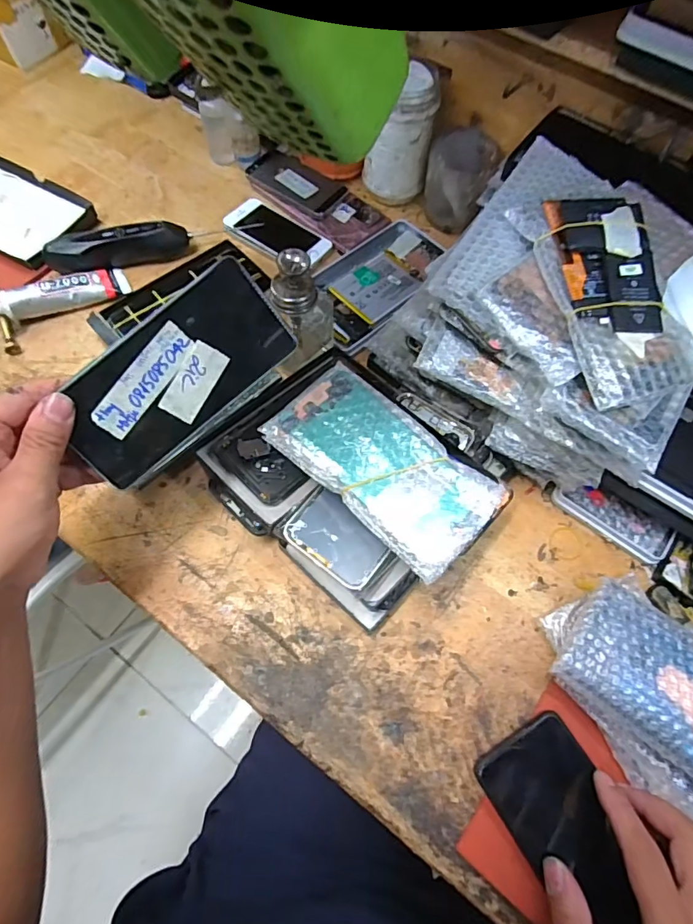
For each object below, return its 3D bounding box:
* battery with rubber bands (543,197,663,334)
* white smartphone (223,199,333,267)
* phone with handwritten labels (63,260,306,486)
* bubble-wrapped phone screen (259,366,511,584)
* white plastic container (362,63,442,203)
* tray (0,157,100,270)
[{"bbox_3d":[0.175,-0.132,0.322,0.060,0.010,0.099,-9,83,4],"label":"battery with rubber bands"},{"bbox_3d":[-0.078,-0.263,0.559,0.122,0.010,0.056,28,68,10],"label":"white smartphone"},{"bbox_3d":[-0.106,-0.059,0.316,0.144,0.005,0.074,-43,109,-5],"label":"phone with handwritten labels"},{"bbox_3d":[0.027,0.001,0.359,0.171,0.008,0.088,41,72,13],"label":"bubble-wrapped phone screen"},{"bbox_3d":[0.061,-0.365,0.547,0.070,0.110,0.069,4,66,0],"label":"white plastic container"},{"bbox_3d":[-0.388,-0.291,0.555,0.191,0.017,0.110,27,68,10],"label":"tray"}]

